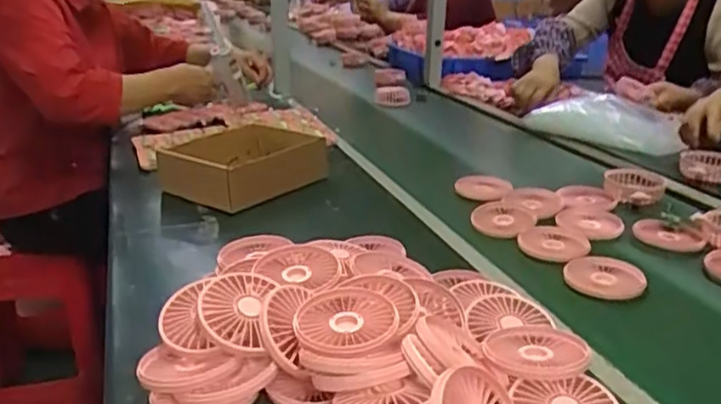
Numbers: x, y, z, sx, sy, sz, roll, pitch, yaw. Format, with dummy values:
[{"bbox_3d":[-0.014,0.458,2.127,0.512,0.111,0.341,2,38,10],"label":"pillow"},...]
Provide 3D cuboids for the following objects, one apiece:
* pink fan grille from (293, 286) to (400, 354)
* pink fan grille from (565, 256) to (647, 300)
[{"bbox_3d":[-0.013,0.103,0.585,0.086,0.018,0.094,-4,21,-7],"label":"pink fan grille"},{"bbox_3d":[0.292,0.089,0.807,0.087,0.013,0.087,-6,21,-11],"label":"pink fan grille"}]

